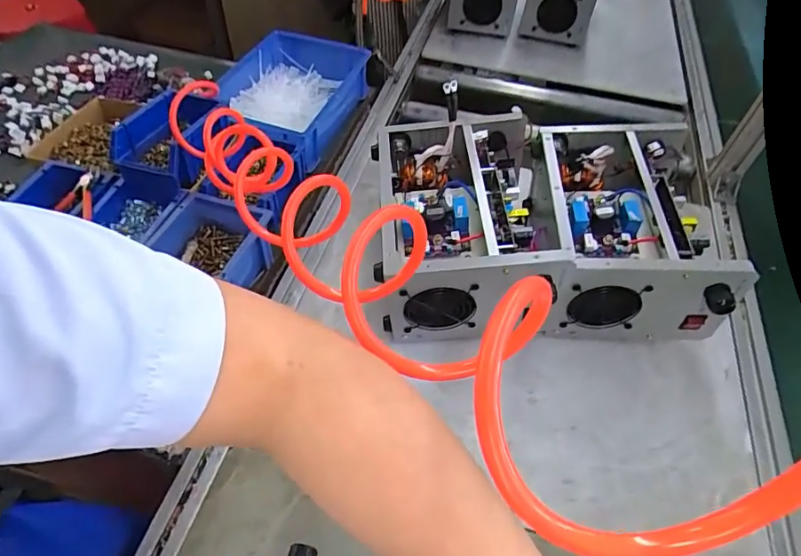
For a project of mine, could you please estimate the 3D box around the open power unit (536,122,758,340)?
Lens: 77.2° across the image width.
[{"bbox_3d":[0.297,-0.056,0.702,0.220,0.162,0.313,7,51,2],"label":"open power unit"}]

